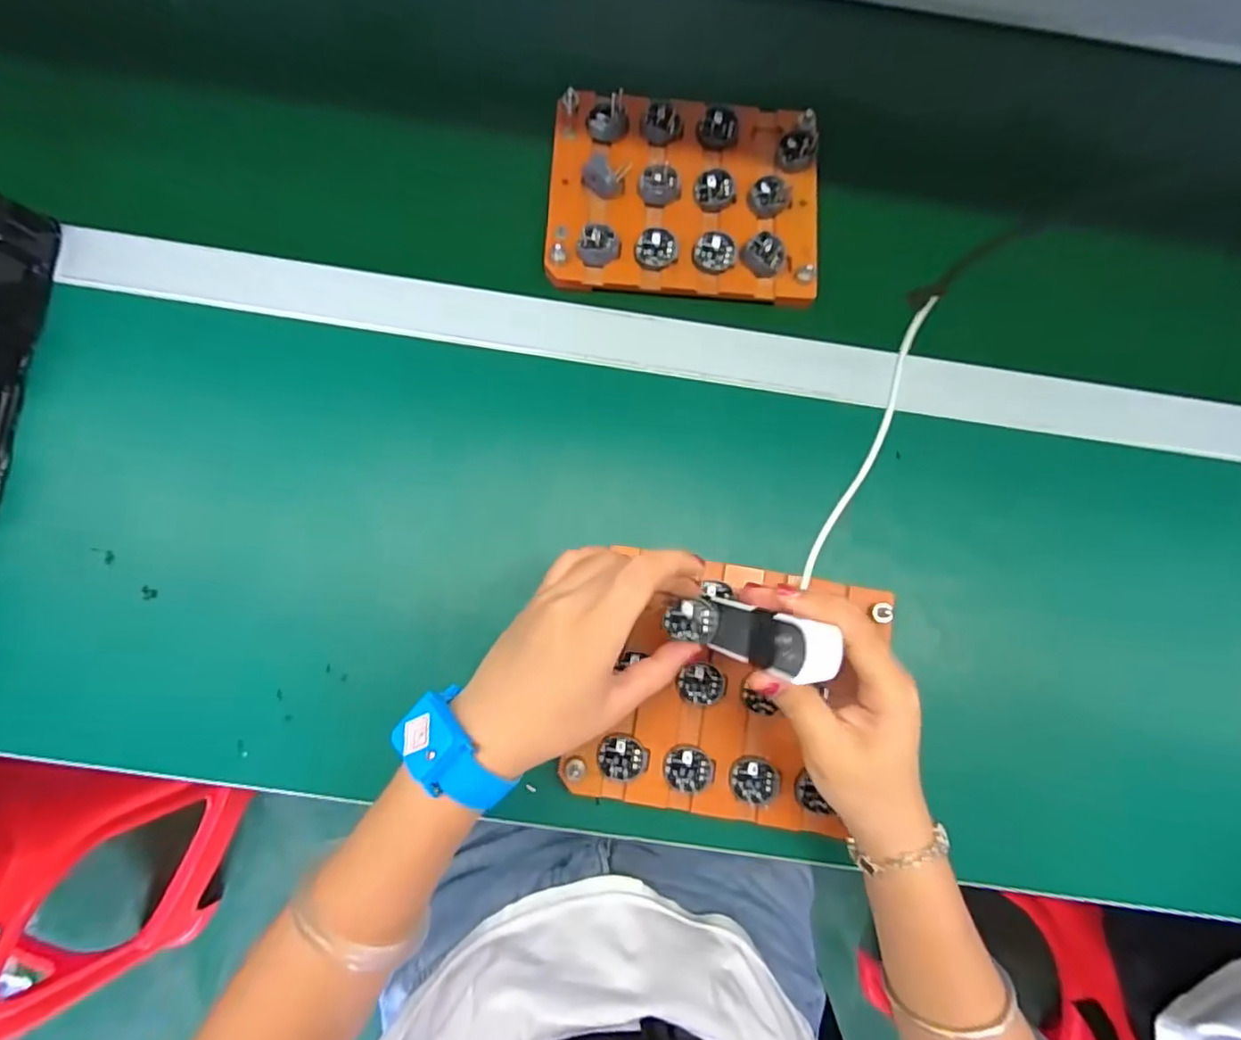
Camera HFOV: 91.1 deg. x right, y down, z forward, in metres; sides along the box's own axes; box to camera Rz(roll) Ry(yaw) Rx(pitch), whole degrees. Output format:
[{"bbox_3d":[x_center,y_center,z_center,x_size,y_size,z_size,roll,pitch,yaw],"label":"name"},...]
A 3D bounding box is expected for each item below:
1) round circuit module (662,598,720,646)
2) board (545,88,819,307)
[{"bbox_3d":[0.038,0.053,0.326,0.028,0.008,0.023,5,84,-4],"label":"round circuit module"},{"bbox_3d":[0.046,-0.229,0.429,0.186,0.023,0.144,3,85,2],"label":"board"}]

